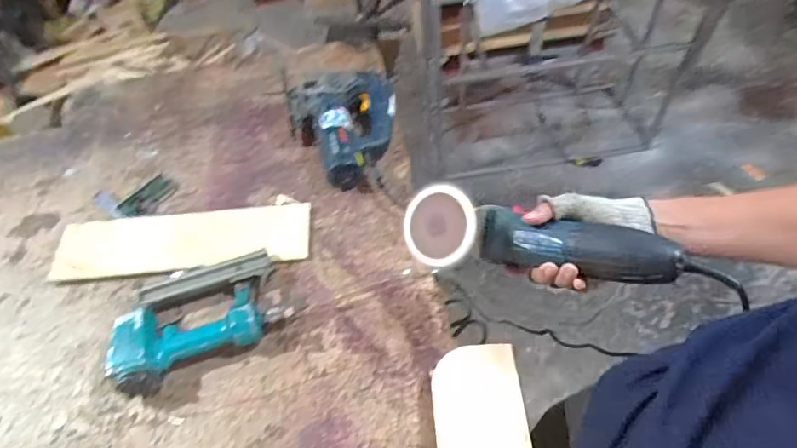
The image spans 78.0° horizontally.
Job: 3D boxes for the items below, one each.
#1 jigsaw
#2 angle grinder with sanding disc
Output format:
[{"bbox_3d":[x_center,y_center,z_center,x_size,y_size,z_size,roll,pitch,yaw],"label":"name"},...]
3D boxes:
[{"bbox_3d":[-0.086,-0.175,0.866,0.193,0.081,0.222,-18,56,-8],"label":"jigsaw"},{"bbox_3d":[0.136,0.021,0.523,0.263,0.080,0.072,8,51,20],"label":"angle grinder with sanding disc"}]

